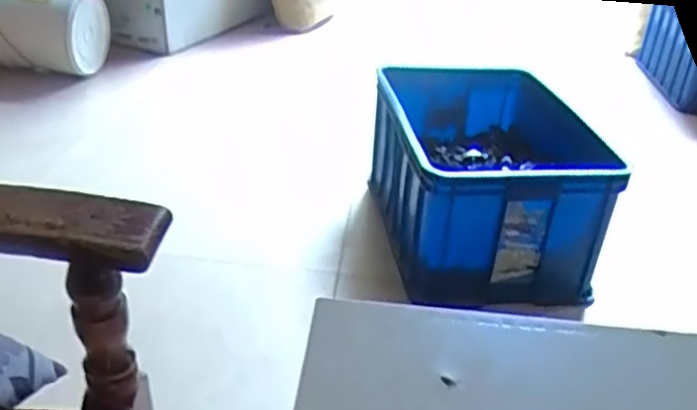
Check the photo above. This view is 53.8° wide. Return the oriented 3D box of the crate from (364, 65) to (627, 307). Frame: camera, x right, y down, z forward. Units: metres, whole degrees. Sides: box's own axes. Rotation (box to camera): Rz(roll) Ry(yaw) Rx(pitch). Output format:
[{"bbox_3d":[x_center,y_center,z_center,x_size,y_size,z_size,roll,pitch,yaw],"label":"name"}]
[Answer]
[{"bbox_3d":[0.279,-0.074,1.539,0.370,0.283,0.579,-2,31,-10],"label":"crate"}]

